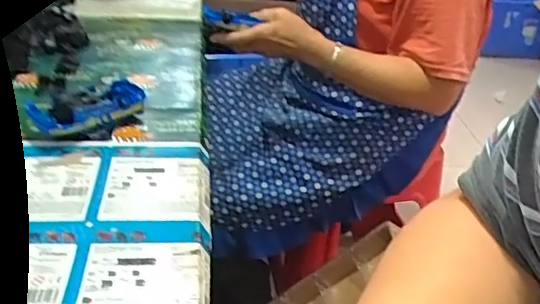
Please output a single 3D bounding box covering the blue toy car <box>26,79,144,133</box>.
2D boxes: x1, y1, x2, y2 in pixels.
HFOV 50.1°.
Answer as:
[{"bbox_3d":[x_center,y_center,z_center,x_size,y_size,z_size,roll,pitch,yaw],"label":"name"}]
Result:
[{"bbox_3d":[-0.227,-0.056,0.748,0.079,0.040,0.150,26,38,35],"label":"blue toy car"}]

